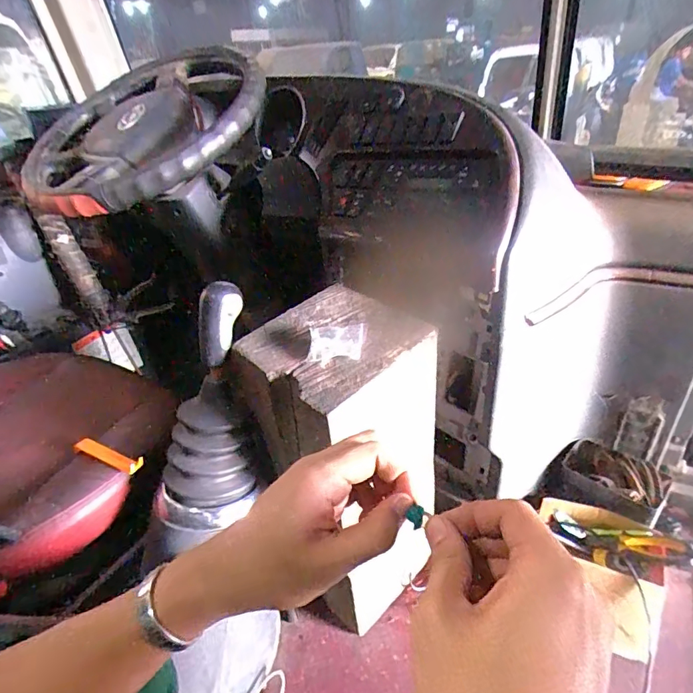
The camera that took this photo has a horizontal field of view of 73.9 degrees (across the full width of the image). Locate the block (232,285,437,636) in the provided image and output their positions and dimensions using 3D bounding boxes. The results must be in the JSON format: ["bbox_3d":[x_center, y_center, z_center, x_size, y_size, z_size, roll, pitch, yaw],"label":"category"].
[{"bbox_3d":[-0.004,0.198,0.724,0.209,0.519,0.192,-27,39,-33],"label":"block"}]

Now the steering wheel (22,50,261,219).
[{"bbox_3d":[-0.380,-0.407,0.895,0.462,0.111,0.498,-34,51,-6],"label":"steering wheel"}]

